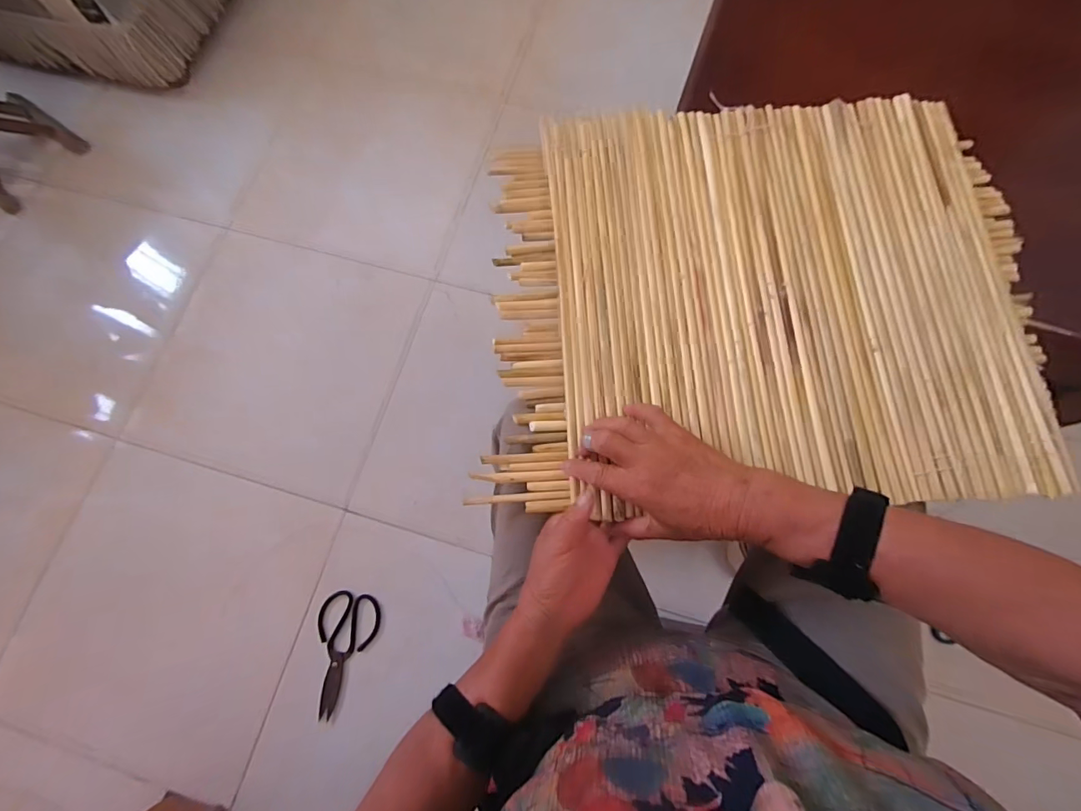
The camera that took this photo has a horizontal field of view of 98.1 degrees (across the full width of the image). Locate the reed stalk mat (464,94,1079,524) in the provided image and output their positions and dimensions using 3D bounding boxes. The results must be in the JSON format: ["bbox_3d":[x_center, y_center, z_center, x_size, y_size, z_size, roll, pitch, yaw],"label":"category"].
[{"bbox_3d":[0.200,-0.116,0.464,0.493,0.024,0.414,-1,74,2],"label":"reed stalk mat"}]

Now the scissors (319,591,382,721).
[{"bbox_3d":[-0.340,0.433,0.825,0.105,0.008,0.196,-2,74,2],"label":"scissors"}]

